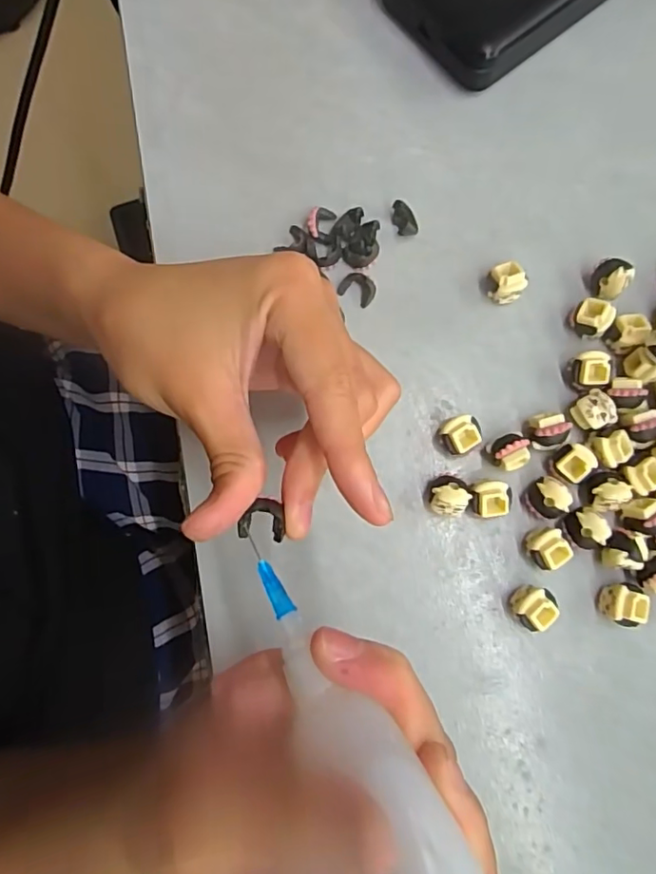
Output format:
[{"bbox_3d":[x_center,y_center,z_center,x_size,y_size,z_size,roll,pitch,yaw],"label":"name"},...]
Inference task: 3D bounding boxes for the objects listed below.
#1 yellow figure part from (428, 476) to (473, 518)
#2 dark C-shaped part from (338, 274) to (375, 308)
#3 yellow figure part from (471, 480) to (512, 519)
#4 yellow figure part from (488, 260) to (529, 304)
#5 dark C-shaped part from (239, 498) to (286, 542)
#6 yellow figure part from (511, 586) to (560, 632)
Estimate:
[{"bbox_3d":[0.049,0.025,0.226,0.016,0.014,0.016,1,79,0],"label":"yellow figure part"},{"bbox_3d":[0.013,-0.066,0.246,0.016,0.006,0.011,32,81,6],"label":"dark C-shaped part"},{"bbox_3d":[0.066,0.026,0.226,0.015,0.014,0.015,-5,80,-1],"label":"yellow figure part"},{"bbox_3d":[0.078,-0.067,0.240,0.015,0.014,0.012,35,82,6],"label":"yellow figure part"},{"bbox_3d":[-0.021,0.026,0.173,0.014,0.007,0.013,-1,79,0],"label":"dark C-shaped part"},{"bbox_3d":[0.082,0.067,0.218,0.016,0.013,0.016,-3,76,10],"label":"yellow figure part"}]

